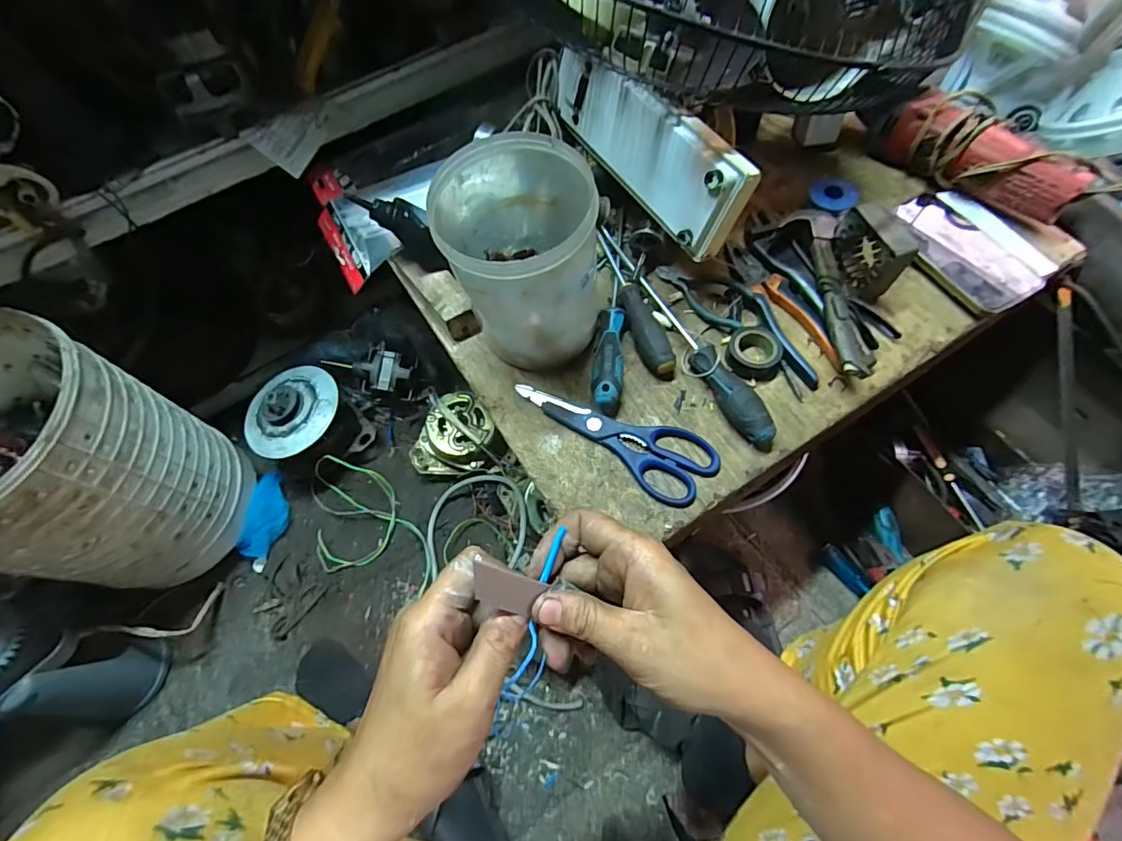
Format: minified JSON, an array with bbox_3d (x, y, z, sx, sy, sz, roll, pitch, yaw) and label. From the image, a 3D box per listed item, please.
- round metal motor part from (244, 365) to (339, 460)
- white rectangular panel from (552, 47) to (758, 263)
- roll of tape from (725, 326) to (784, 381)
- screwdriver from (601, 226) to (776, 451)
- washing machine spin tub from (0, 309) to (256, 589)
[{"bbox_3d":[-0.414,-0.021,0.760,0.136,0.043,0.148,-1,65,3],"label":"round metal motor part"},{"bbox_3d":[0.084,-0.291,0.524,0.035,0.093,0.279,-20,62,-30],"label":"white rectangular panel"},{"bbox_3d":[0.199,-0.074,0.514,0.053,0.020,0.061,11,67,8],"label":"roll of tape"},{"bbox_3d":[0.118,-0.096,0.528,0.029,0.034,0.302,-29,67,-9],"label":"screwdriver"},{"bbox_3d":[-0.603,0.063,0.629,0.252,0.329,0.246,-1,65,3],"label":"washing machine spin tub"}]

